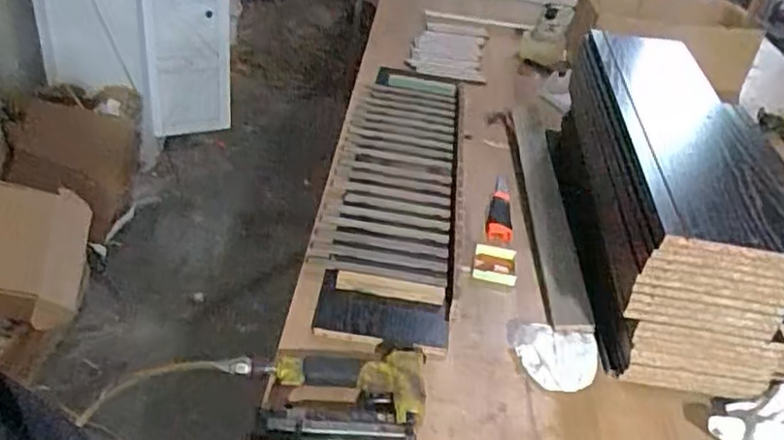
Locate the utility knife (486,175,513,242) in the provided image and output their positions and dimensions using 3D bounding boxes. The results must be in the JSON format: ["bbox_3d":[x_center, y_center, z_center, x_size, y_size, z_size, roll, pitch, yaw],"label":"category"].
[{"bbox_3d":[0.190,-0.023,1.172,0.042,0.026,0.157,10,35,4],"label":"utility knife"}]

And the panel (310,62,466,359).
[{"bbox_3d":[0.011,-0.081,1.237,0.231,0.058,0.880,8,35,0],"label":"panel"}]

